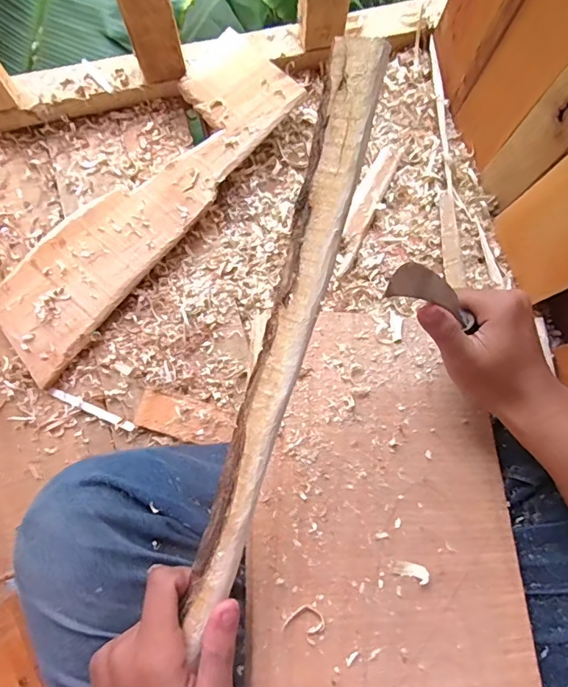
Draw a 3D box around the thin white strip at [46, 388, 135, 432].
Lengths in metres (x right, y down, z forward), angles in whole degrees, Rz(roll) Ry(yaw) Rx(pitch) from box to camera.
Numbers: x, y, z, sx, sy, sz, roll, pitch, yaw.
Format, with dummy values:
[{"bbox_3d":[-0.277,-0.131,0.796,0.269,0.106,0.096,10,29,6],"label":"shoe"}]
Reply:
[{"bbox_3d":[-0.219,0.075,0.548,0.105,0.004,0.011,24,80,4],"label":"thin white strip"}]

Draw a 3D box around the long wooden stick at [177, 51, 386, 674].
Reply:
[{"bbox_3d":[-0.002,0.006,0.265,0.030,0.015,0.329,17,96,3],"label":"long wooden stick"}]

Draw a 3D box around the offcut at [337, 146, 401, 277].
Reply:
[{"bbox_3d":[0.099,-0.168,0.587,0.028,0.017,0.175,25,80,4],"label":"offcut"}]

